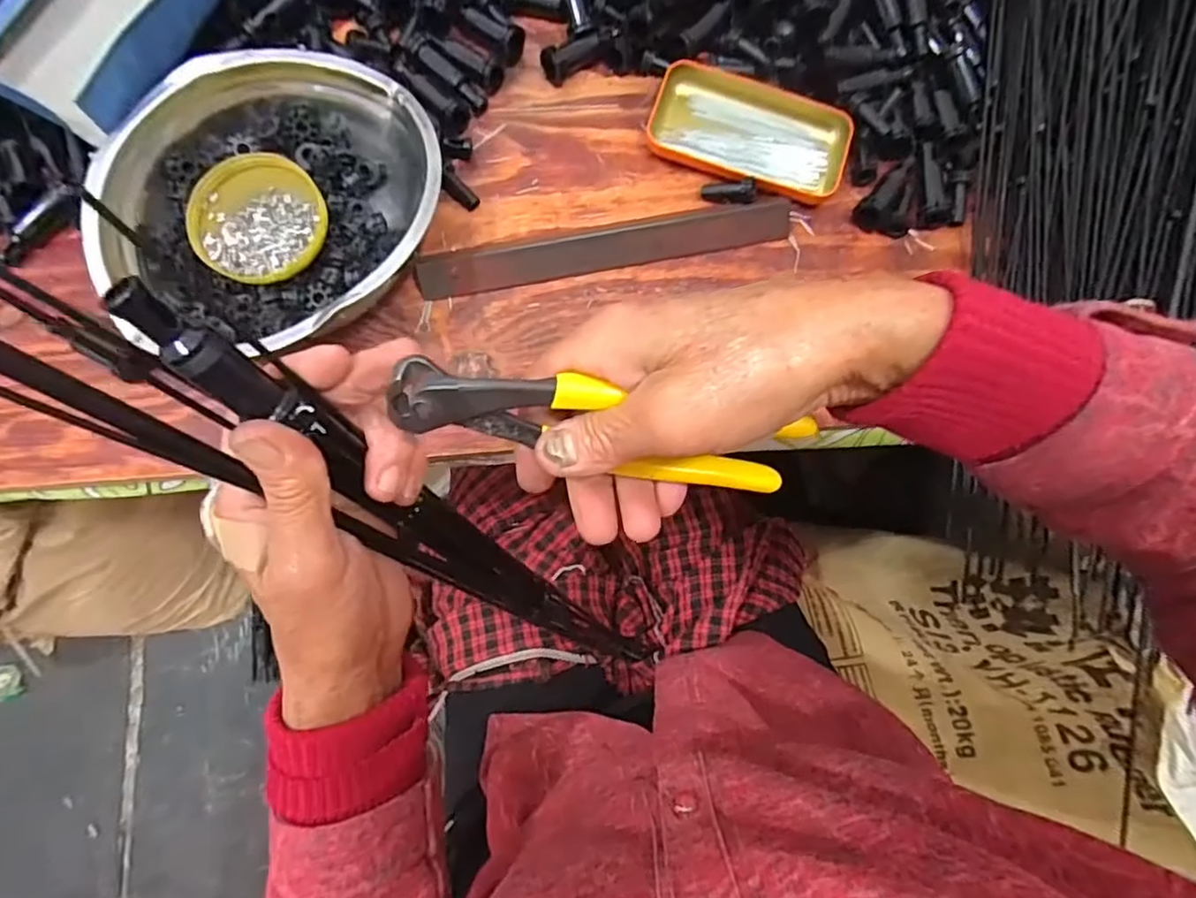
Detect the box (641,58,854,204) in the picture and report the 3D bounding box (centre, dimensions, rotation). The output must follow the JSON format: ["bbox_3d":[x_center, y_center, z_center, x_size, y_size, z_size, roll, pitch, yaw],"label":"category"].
[{"bbox_3d":[0.111,-0.231,0.452,0.144,0.017,0.084,20,77,1],"label":"box"}]

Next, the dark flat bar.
[{"bbox_3d":[0.009,-0.141,0.429,0.263,0.009,0.027,-11,111,-5],"label":"dark flat bar"}]

